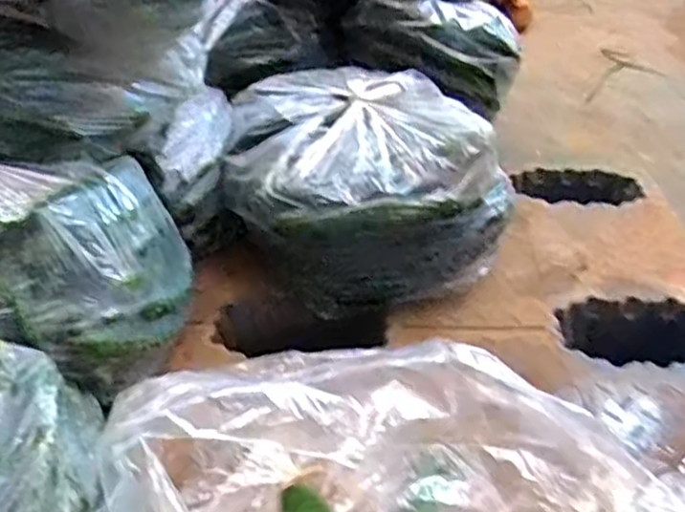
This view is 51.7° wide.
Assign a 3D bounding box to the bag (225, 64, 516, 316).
[{"bbox_3d":[0.010,-0.134,1.086,0.366,0.200,0.439,-12,36,-14],"label":"bag"}]

